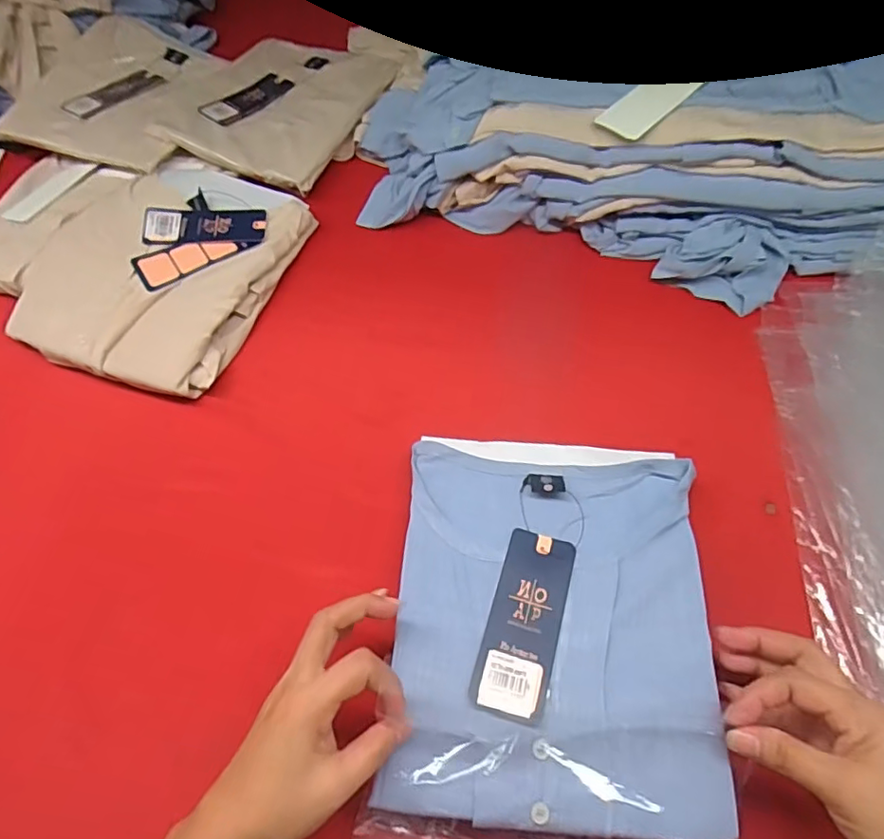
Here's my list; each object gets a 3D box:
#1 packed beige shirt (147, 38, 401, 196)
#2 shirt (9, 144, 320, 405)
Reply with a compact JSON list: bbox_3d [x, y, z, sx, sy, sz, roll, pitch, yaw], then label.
[{"bbox_3d":[-0.201,-0.397,0.703,0.222,0.030,0.256,22,60,15],"label":"packed beige shirt"},{"bbox_3d":[-0.290,-0.163,0.580,0.243,0.039,0.273,17,59,12],"label":"shirt"}]

